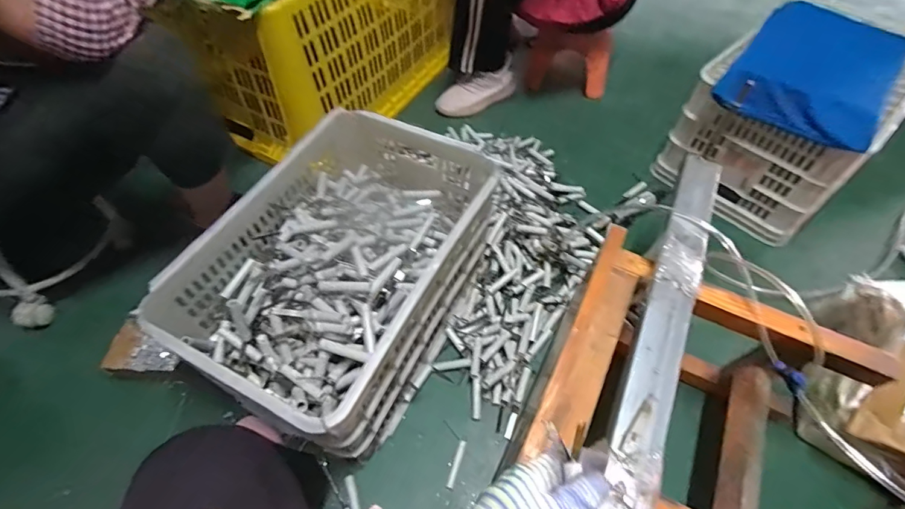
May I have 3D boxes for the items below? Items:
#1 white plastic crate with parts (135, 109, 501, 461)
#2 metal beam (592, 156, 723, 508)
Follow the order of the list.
[{"bbox_3d":[-0.173,0.025,0.816,0.352,0.279,0.551,24,59,15],"label":"white plastic crate with parts"},{"bbox_3d":[0.273,0.099,0.581,0.061,0.021,0.687,22,58,14],"label":"metal beam"}]

